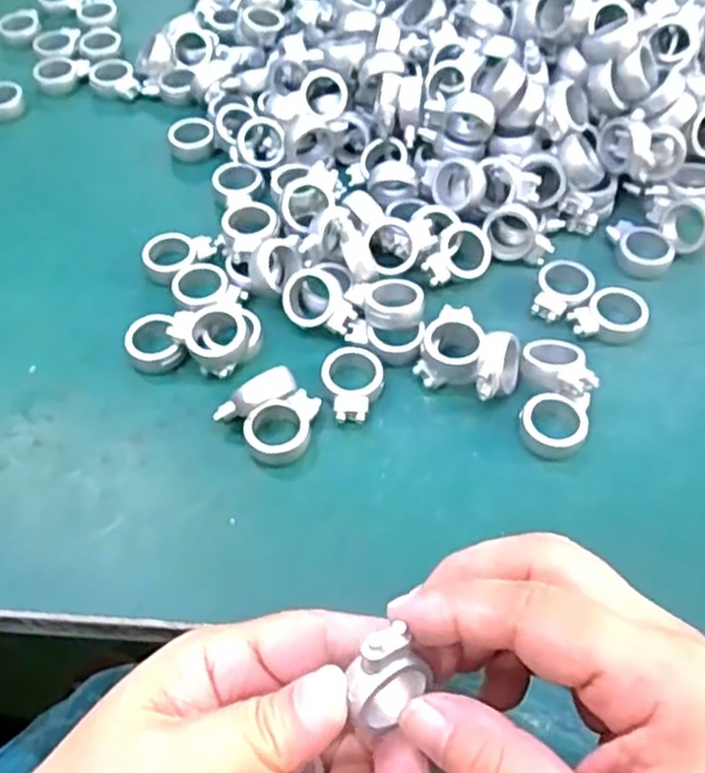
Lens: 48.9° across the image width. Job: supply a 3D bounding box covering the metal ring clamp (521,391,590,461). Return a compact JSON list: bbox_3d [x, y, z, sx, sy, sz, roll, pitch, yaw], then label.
[{"bbox_3d":[0.081,0.015,0.310,0.028,0.010,0.027,5,55,3],"label":"metal ring clamp"}]

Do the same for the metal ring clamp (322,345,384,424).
[{"bbox_3d":[0.001,-0.001,0.323,0.025,0.009,0.035,-3,55,-2],"label":"metal ring clamp"}]

